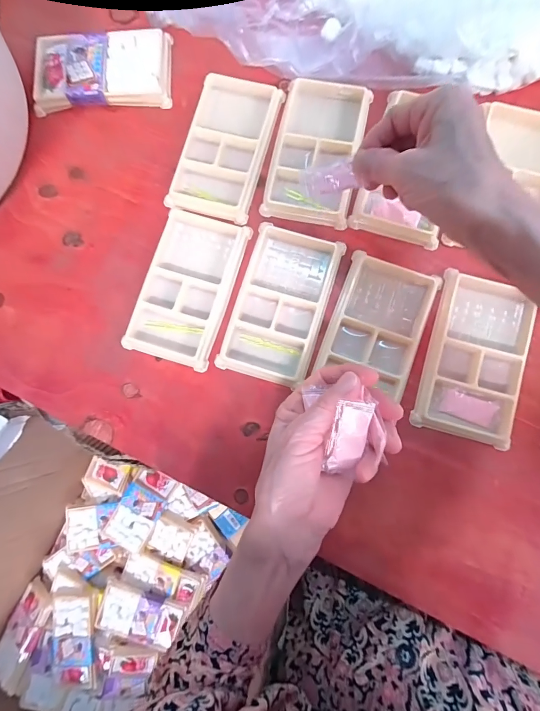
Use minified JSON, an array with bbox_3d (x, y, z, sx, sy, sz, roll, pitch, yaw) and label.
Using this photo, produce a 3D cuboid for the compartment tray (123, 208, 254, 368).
[{"bbox_3d":[-0.073,-0.061,0.316,0.074,0.010,0.135,18,85,6],"label":"compartment tray"}]

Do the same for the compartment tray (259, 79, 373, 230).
[{"bbox_3d":[0.044,-0.188,0.327,0.077,0.019,0.132,13,84,5],"label":"compartment tray"}]

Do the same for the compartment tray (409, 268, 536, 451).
[{"bbox_3d":[0.173,0.000,0.293,0.075,0.011,0.137,16,85,5],"label":"compartment tray"}]

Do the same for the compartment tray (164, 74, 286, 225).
[{"bbox_3d":[-0.041,-0.198,0.331,0.076,0.011,0.137,17,85,6],"label":"compartment tray"}]

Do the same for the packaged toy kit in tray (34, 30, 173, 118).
[{"bbox_3d":[-0.164,-0.280,0.342,0.132,0.019,0.075,0,83,4],"label":"packaged toy kit in tray"}]

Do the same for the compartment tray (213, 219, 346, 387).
[{"bbox_3d":[0.011,-0.046,0.308,0.079,0.011,0.135,16,85,5],"label":"compartment tray"}]

